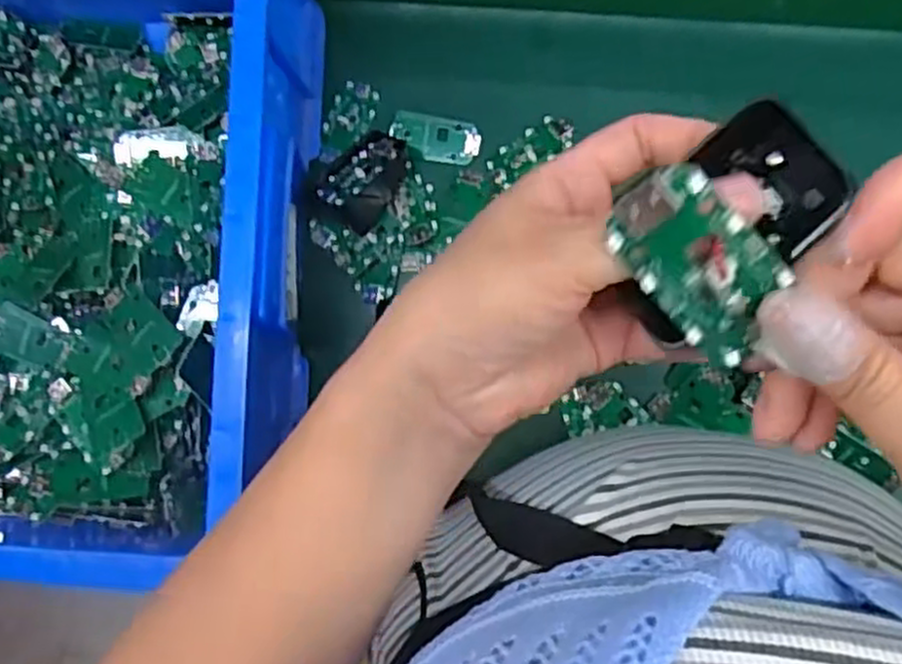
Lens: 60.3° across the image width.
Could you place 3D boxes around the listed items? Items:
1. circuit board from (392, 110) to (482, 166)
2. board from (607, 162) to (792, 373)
[{"bbox_3d":[-0.012,-0.139,0.552,0.066,0.005,0.035,14,72,8],"label":"circuit board"},{"bbox_3d":[0.067,-0.016,0.205,0.058,0.006,0.031,39,120,-20],"label":"board"}]

